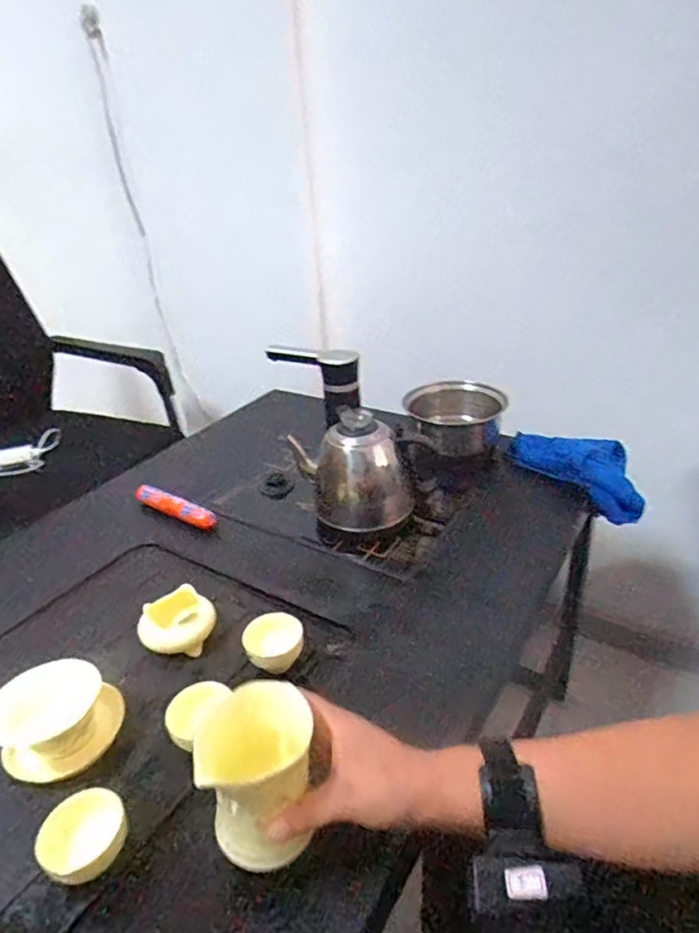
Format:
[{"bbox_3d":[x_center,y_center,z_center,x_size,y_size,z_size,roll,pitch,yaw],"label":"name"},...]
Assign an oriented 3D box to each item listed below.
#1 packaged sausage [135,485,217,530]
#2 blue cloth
[{"bbox_3d":[-0.265,0.059,0.872,0.158,0.031,0.028,15,35,31],"label":"packaged sausage"},{"bbox_3d":[0.349,0.003,0.878,0.212,0.078,0.070,32,43,20],"label":"blue cloth"}]

